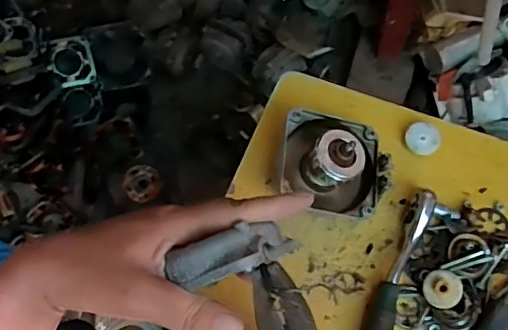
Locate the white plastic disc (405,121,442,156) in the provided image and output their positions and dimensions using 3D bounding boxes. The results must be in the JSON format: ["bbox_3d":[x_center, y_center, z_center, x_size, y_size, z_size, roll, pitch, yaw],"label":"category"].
[{"bbox_3d":[0.145,-0.023,0.479,0.028,0.004,0.028,-2,81,11],"label":"white plastic disc"}]

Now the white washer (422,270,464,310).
[{"bbox_3d":[0.142,0.094,0.421,0.028,0.011,0.028,-1,65,2],"label":"white washer"}]

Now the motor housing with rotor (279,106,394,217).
[{"bbox_3d":[0.064,0.000,0.450,0.092,0.052,0.081,13,88,-5],"label":"motor housing with rotor"}]

